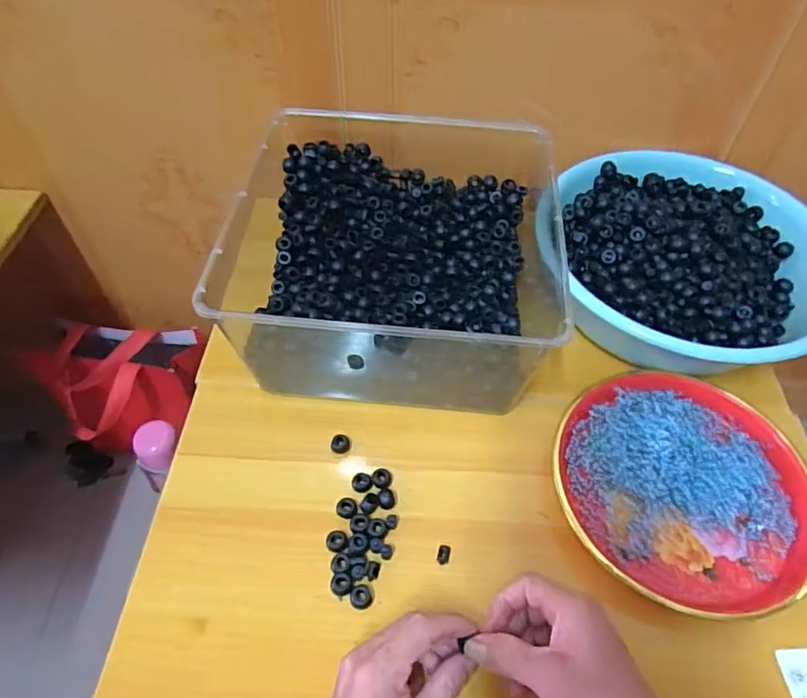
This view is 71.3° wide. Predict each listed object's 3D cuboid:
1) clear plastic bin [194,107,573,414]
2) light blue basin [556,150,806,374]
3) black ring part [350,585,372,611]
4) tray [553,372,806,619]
[{"bbox_3d":[-0.011,-0.101,0.586,0.340,0.140,0.304,1,53,0],"label":"clear plastic bin"},{"bbox_3d":[0.302,-0.087,0.601,0.263,0.099,0.264,1,53,-1],"label":"light blue basin"},{"bbox_3d":[-0.033,0.197,0.445,0.017,0.005,0.017,1,53,-1],"label":"black ring part"},{"bbox_3d":[0.246,0.119,0.503,0.215,0.028,0.212,1,53,-1],"label":"tray"}]

